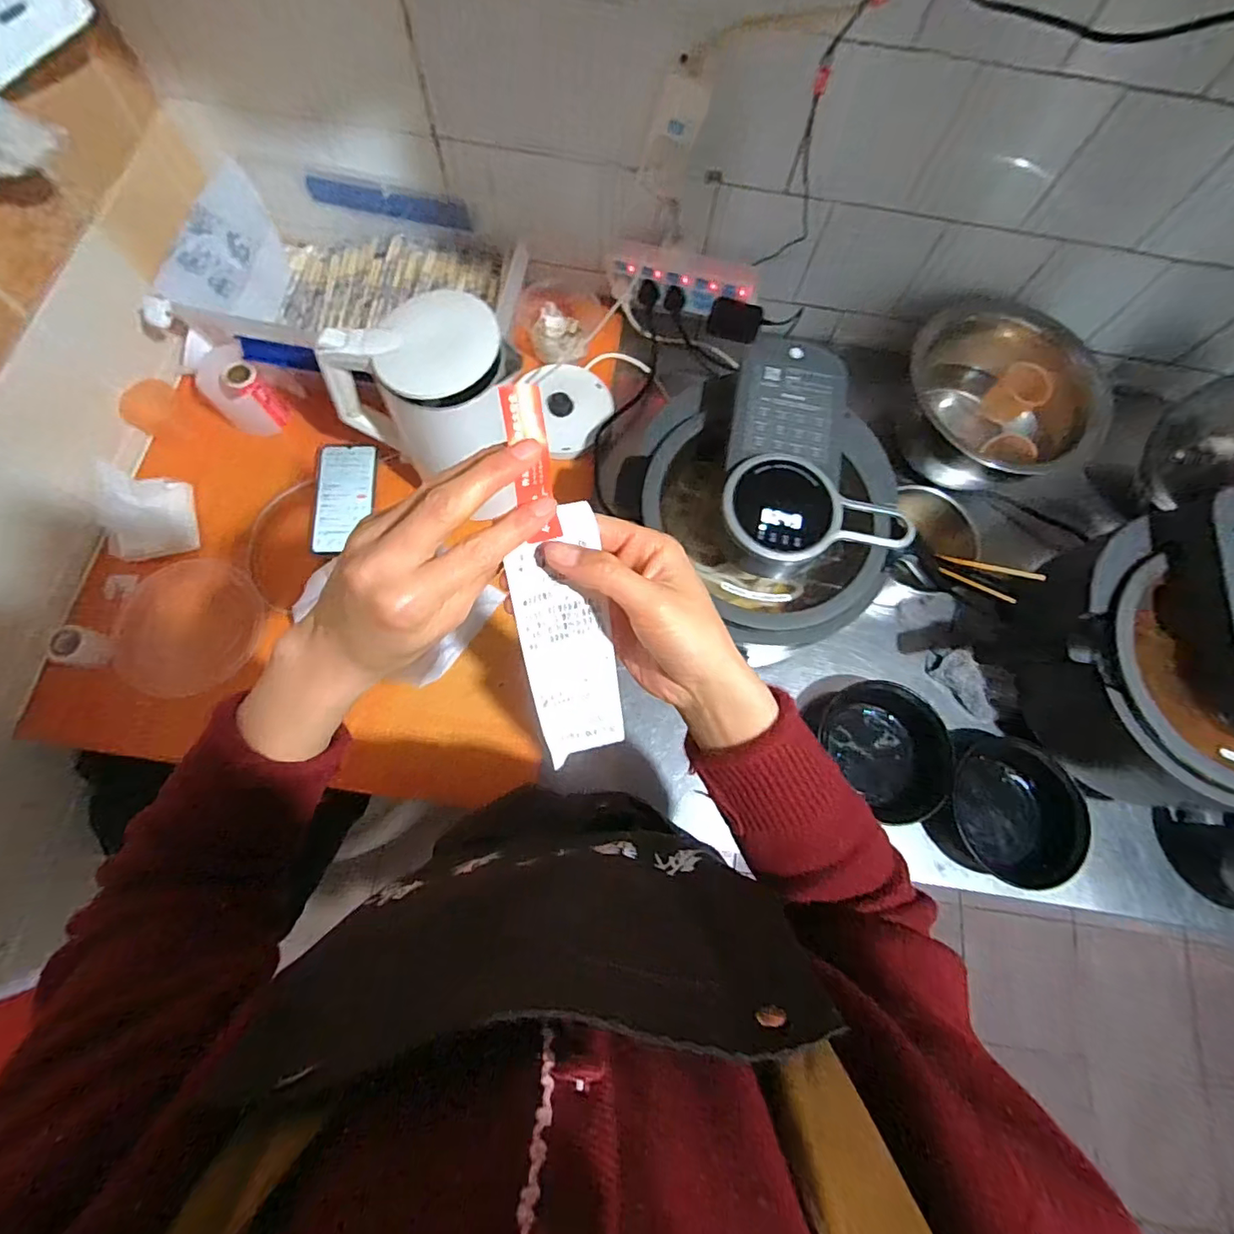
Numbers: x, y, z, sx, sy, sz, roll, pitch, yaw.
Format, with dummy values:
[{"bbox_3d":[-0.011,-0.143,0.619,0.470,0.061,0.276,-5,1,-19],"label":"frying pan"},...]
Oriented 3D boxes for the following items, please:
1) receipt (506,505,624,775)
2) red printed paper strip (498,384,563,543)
[{"bbox_3d":[-0.028,0.016,0.312,0.051,0.017,0.151,-11,116,-6],"label":"receipt"},{"bbox_3d":[-0.043,-0.077,0.272,0.020,0.008,0.075,-14,112,-19],"label":"red printed paper strip"}]

